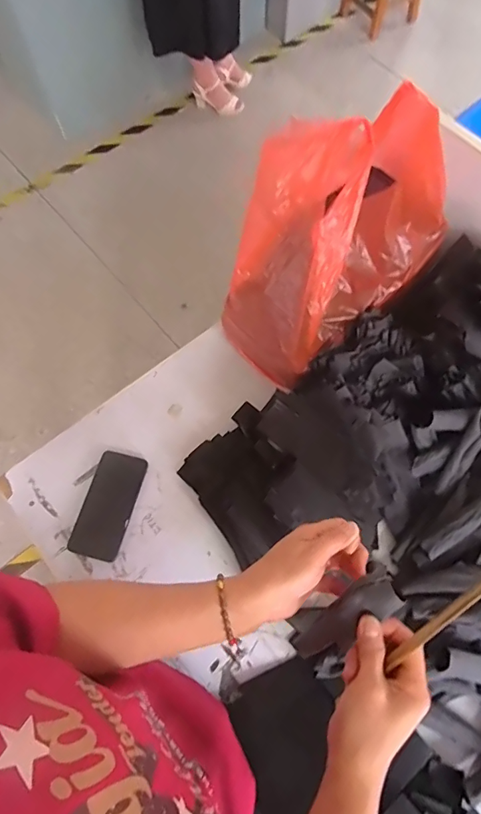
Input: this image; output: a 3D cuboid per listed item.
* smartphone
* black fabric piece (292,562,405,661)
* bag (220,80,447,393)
[{"bbox_3d":[-0.212,0.156,0.731,0.082,0.009,0.163,15,70,6],"label":"smartphone"},{"bbox_3d":[0.101,0.215,0.455,0.038,0.147,0.022,45,32,15],"label":"black fabric piece"},{"bbox_3d":[0.136,-0.249,0.673,0.330,0.319,0.201,-39,74,-13],"label":"bag"}]

